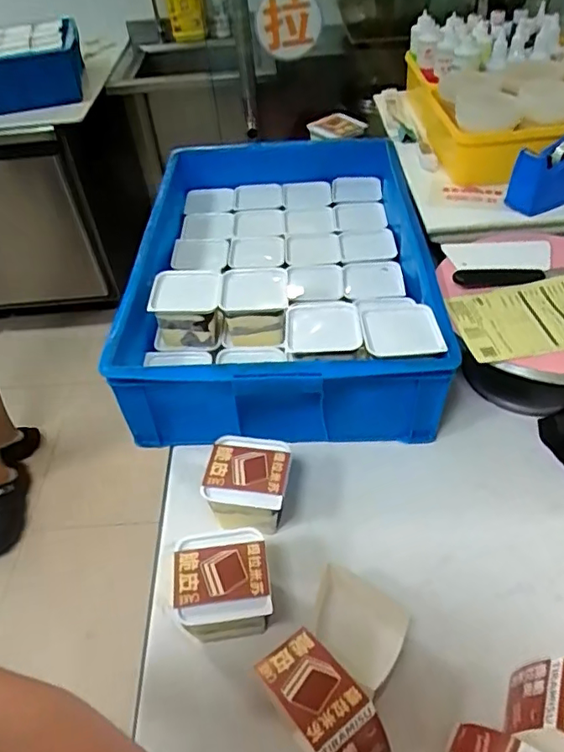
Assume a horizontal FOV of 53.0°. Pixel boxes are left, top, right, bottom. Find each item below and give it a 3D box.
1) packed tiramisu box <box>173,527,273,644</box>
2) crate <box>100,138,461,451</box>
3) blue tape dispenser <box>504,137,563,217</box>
[{"bbox_3d":[-0.059,0.224,0.595,0.092,0.084,0.096,-10,45,-3],"label":"packed tiramisu box"},{"bbox_3d":[0.007,-0.173,0.935,0.431,0.169,0.659,-2,45,5],"label":"crate"},{"bbox_3d":[0.419,-0.310,0.861,0.137,0.087,0.053,-21,47,-14],"label":"blue tape dispenser"}]

